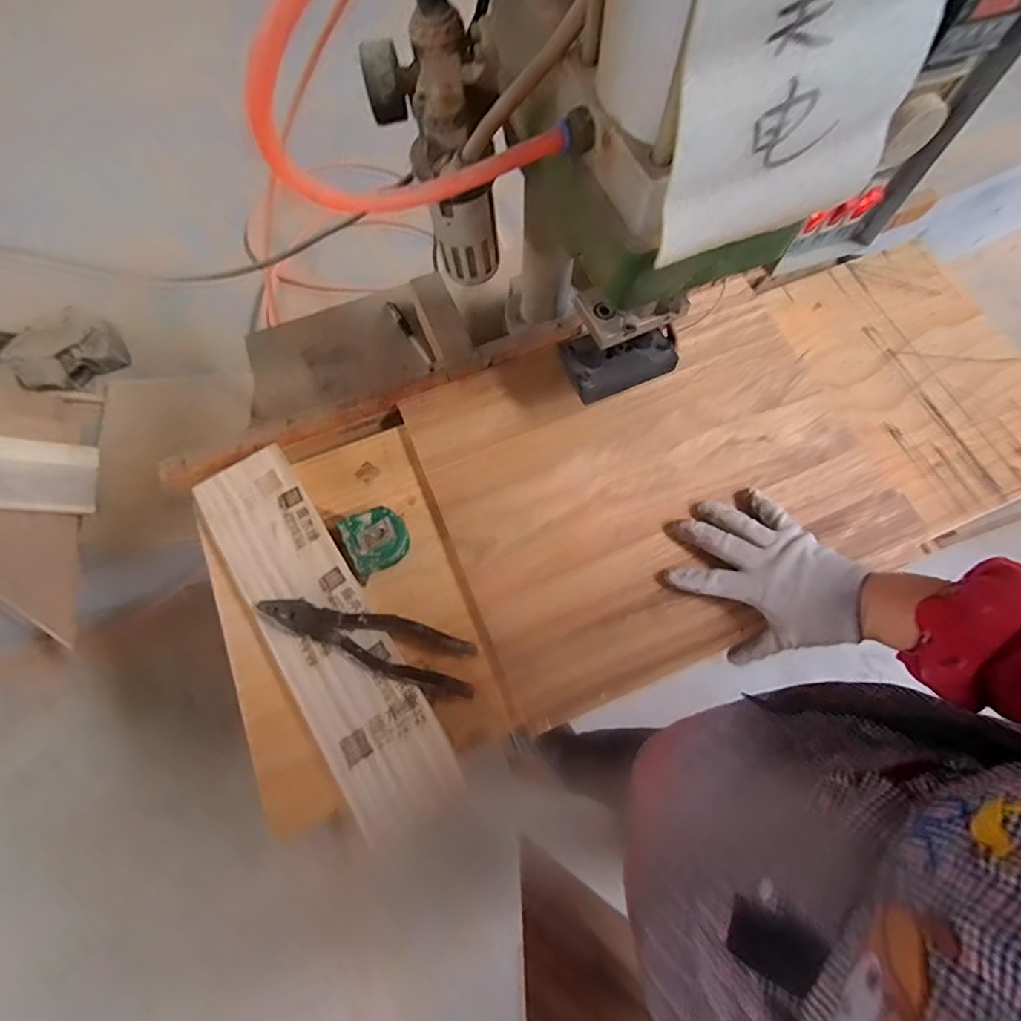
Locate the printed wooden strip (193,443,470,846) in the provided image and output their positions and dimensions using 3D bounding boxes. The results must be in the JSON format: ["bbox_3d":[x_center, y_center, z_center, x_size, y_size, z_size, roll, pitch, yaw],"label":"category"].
[{"bbox_3d":[-0.171,0.100,0.488,0.091,0.023,0.360,-33,72,-10],"label":"printed wooden strip"}]

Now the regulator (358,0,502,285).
[{"bbox_3d":[-0.050,-0.276,0.431,0.082,0.164,0.118,-31,72,-9],"label":"regulator"}]

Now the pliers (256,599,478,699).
[{"bbox_3d":[-0.124,0.113,0.473,0.193,0.018,0.049,14,71,7],"label":"pliers"}]

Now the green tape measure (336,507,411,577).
[{"bbox_3d":[-0.125,0.028,0.510,0.054,0.031,0.056,-29,72,-9],"label":"green tape measure"}]

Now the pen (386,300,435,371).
[{"bbox_3d":[-0.135,-0.240,0.739,0.015,0.015,0.125,-32,72,-10],"label":"pen"}]

